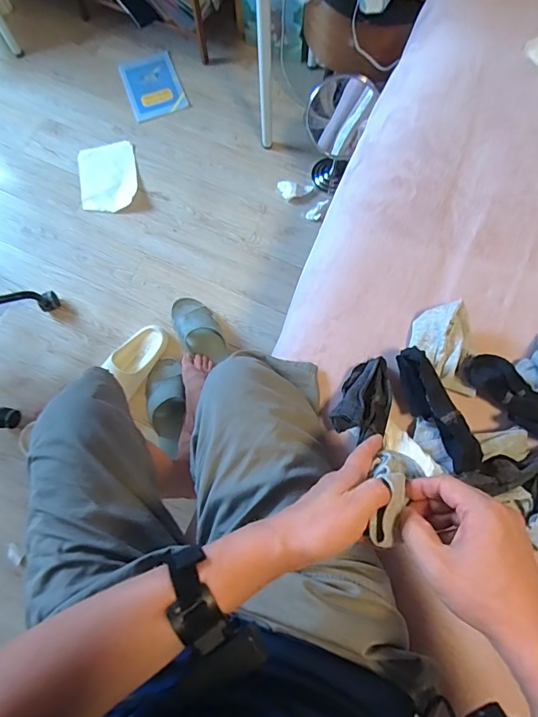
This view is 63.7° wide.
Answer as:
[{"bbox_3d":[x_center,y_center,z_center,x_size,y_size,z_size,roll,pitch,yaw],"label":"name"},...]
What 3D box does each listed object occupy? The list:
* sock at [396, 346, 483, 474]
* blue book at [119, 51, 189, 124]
[{"bbox_3d":[0.205,0.062,0.533,0.046,0.055,0.159,-18,75,-6],"label":"sock"},{"bbox_3d":[-0.380,-0.896,1.425,0.177,0.017,0.226,-21,76,-7],"label":"blue book"}]

